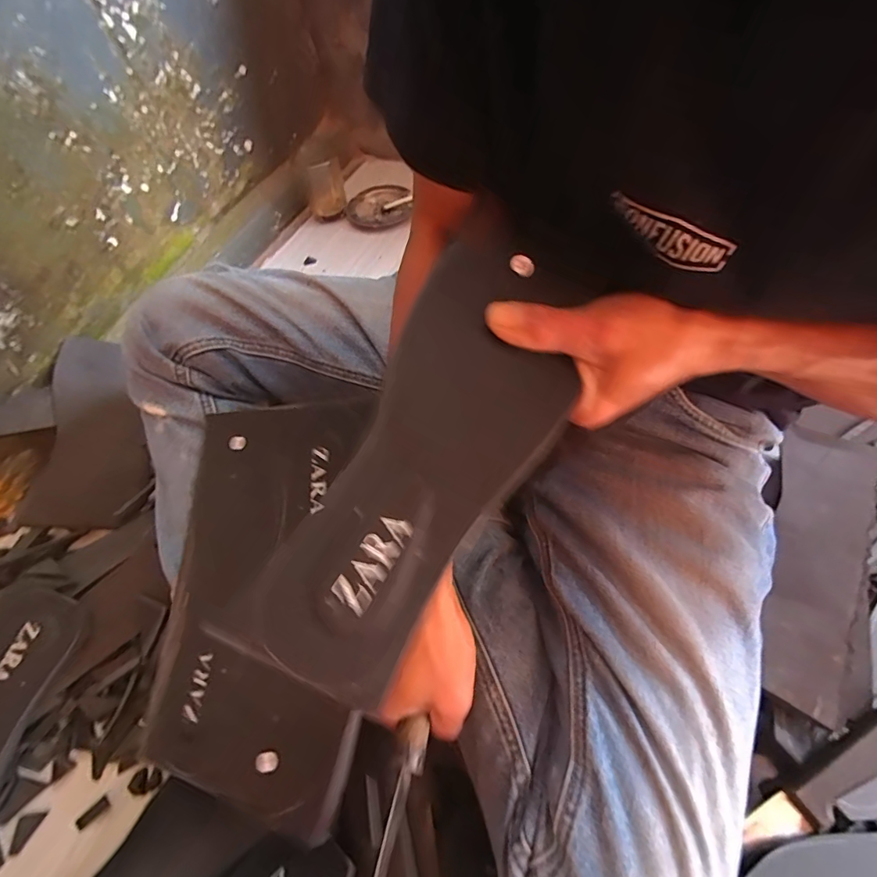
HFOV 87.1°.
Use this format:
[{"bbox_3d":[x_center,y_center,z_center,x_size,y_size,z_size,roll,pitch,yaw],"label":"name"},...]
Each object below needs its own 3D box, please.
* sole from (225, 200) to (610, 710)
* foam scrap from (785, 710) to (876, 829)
[{"bbox_3d":[0.005,-0.003,0.232,0.091,0.015,0.250,26,75,6],"label":"sole"},{"bbox_3d":[0.291,0.212,0.314,0.116,0.010,0.024,-34,58,-5],"label":"foam scrap"}]

